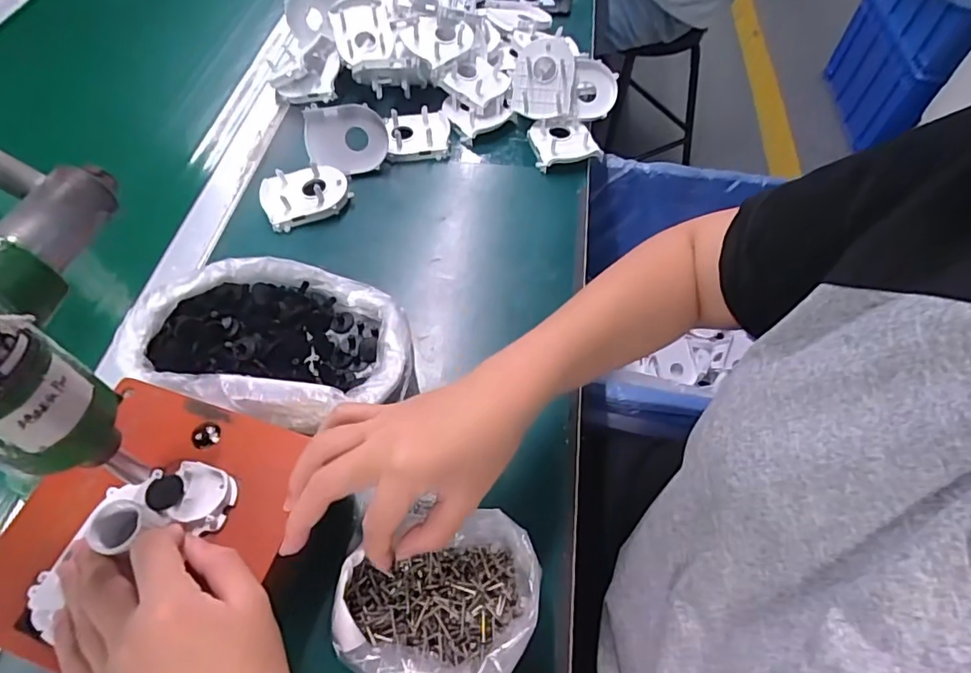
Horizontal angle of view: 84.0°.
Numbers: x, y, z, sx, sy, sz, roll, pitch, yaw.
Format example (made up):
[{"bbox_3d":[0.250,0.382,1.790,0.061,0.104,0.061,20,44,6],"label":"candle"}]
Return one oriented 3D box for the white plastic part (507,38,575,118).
[{"bbox_3d":[0.063,-0.280,0.589,0.065,0.078,0.022,8,14,8],"label":"white plastic part"}]

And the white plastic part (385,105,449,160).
[{"bbox_3d":[-0.073,-0.221,0.588,0.067,0.027,0.062,-4,59,-5],"label":"white plastic part"}]

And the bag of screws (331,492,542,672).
[{"bbox_3d":[-0.024,0.161,0.321,0.117,0.061,0.105,-25,63,-17],"label":"bag of screws"}]

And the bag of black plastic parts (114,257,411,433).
[{"bbox_3d":[-0.154,0.000,0.423,0.195,0.058,0.147,16,59,7],"label":"bag of black plastic parts"}]

